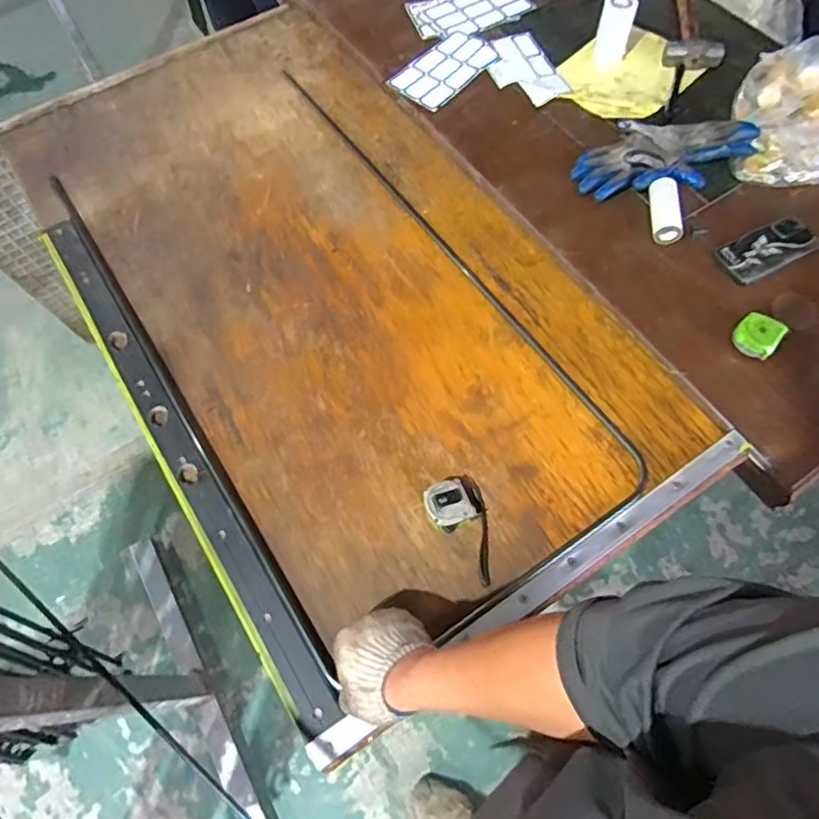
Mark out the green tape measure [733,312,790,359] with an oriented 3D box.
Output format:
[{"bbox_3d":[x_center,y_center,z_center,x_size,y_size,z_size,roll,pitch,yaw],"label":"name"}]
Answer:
[{"bbox_3d":[0.480,-0.101,0.805,0.055,0.034,0.053,37,71,17],"label":"green tape measure"}]

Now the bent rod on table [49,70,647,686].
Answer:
[{"bbox_3d":[-0.139,-0.146,0.880,0.480,0.014,0.961,-32,67,-13],"label":"bent rod on table"}]

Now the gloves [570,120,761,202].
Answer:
[{"bbox_3d":[0.420,-0.427,0.965,0.301,0.042,0.163,-4,65,0],"label":"gloves"}]

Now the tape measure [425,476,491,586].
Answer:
[{"bbox_3d":[0.079,0.139,0.715,0.076,0.034,0.135,-35,68,-13],"label":"tape measure"}]

